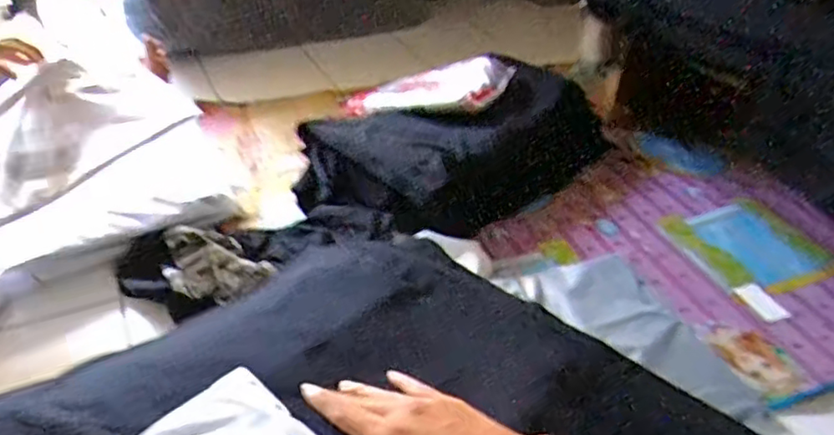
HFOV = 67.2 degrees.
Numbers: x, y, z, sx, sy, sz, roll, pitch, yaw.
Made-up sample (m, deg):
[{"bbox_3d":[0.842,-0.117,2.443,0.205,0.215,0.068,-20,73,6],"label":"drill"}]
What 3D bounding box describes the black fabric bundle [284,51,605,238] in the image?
[{"bbox_3d":[0.086,-0.157,1.306,0.654,0.172,0.382,-28,45,-35],"label":"black fabric bundle"}]

